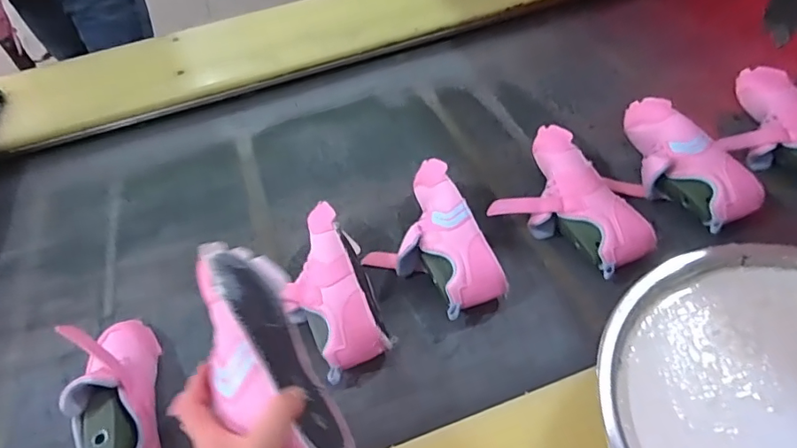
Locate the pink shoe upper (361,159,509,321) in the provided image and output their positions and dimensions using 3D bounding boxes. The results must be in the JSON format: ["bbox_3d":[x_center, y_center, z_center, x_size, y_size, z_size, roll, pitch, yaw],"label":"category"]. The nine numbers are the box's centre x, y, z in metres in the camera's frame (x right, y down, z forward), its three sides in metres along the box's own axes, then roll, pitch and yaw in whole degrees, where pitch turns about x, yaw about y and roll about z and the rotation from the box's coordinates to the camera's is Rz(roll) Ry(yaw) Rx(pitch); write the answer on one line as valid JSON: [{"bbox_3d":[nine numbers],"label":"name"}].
[{"bbox_3d":[0.033,0.020,0.677,0.139,0.077,0.232,-19,48,-10],"label":"pink shoe upper"}]

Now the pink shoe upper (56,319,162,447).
[{"bbox_3d":[-0.308,0.177,0.550,0.066,0.132,0.232,-21,48,-12],"label":"pink shoe upper"}]

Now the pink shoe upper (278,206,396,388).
[{"bbox_3d":[-0.089,0.079,0.647,0.112,0.075,0.231,-18,50,-9],"label":"pink shoe upper"}]

